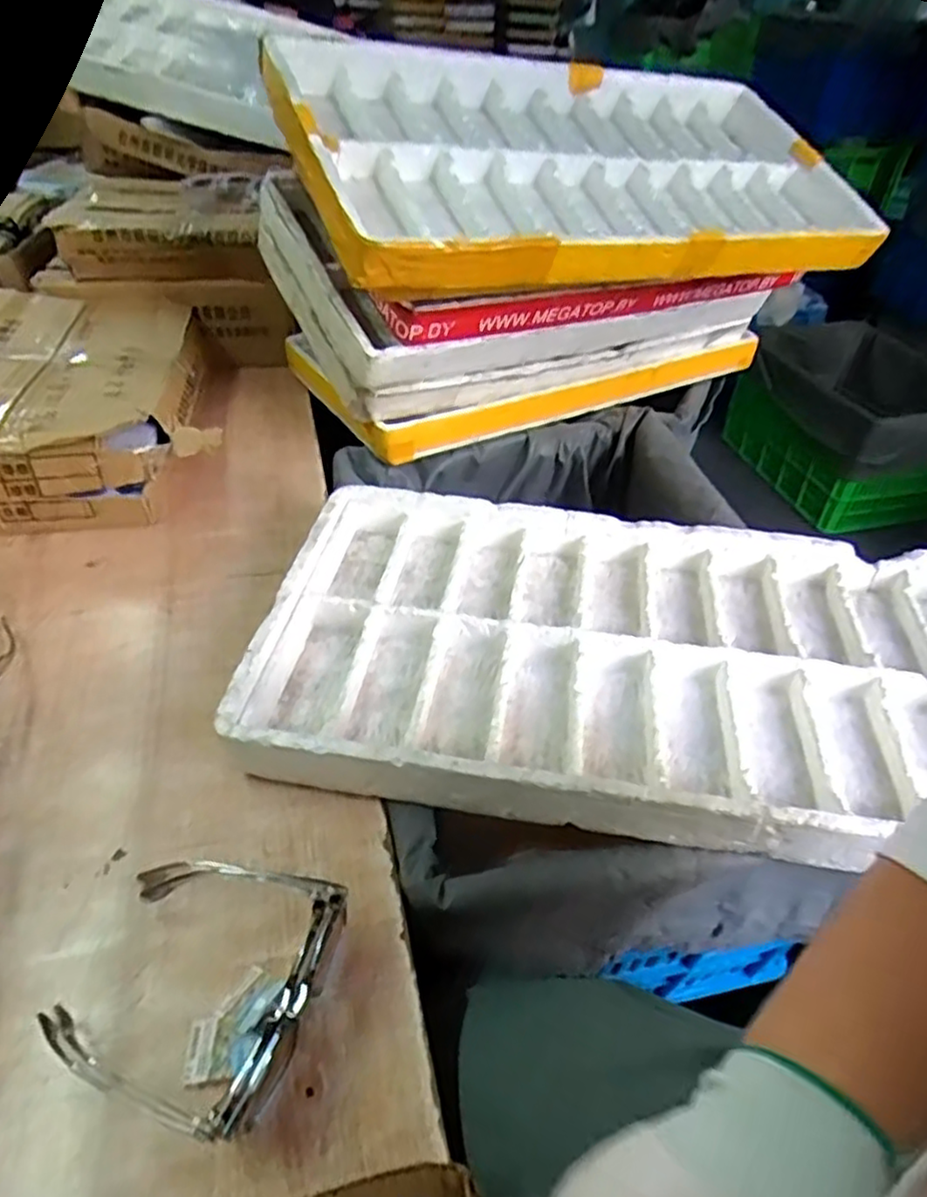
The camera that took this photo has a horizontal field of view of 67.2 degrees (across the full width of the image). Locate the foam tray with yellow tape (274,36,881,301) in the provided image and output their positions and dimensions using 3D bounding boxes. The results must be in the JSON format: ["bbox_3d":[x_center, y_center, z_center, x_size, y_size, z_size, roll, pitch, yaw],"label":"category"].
[{"bbox_3d":[0.151,-0.517,0.822,0.736,0.081,0.365,-15,66,-21],"label":"foam tray with yellow tape"}]

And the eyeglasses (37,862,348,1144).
[{"bbox_3d":[-0.170,0.237,0.448,0.158,0.045,0.153,12,43,13],"label":"eyeglasses"}]

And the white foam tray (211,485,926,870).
[{"bbox_3d":[0.174,0.048,0.643,0.681,0.061,0.350,6,42,7],"label":"white foam tray"}]

